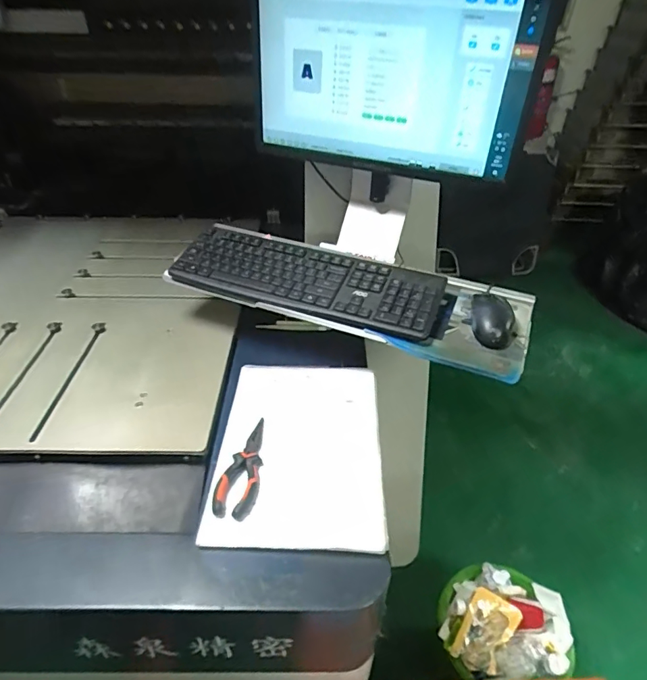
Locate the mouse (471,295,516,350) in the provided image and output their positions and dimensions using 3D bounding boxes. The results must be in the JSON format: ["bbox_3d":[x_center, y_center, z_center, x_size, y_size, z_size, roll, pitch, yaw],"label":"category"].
[{"bbox_3d":[0.257,-0.033,0.728,0.063,0.039,0.110,3,37,7],"label":"mouse"}]

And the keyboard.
[{"bbox_3d":[-0.031,-0.103,0.784,0.443,0.019,0.133,16,56,16],"label":"keyboard"}]

